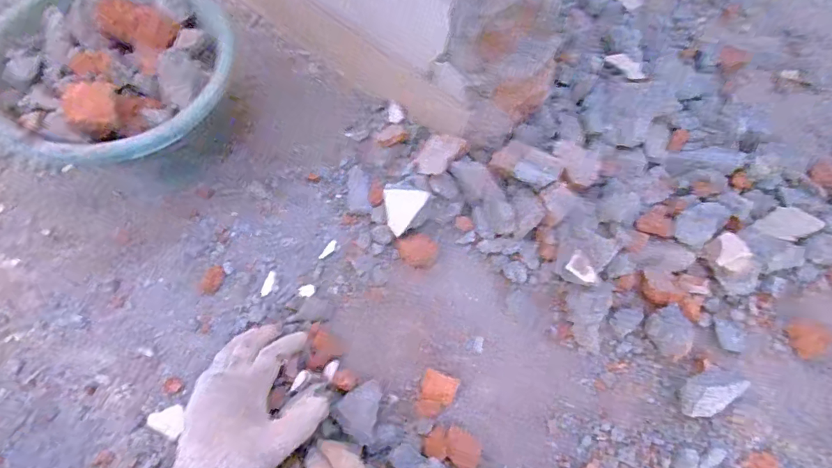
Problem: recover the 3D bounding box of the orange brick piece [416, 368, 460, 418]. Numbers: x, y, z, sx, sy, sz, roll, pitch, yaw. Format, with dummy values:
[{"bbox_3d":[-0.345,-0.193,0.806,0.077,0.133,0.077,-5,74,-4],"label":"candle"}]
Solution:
[{"bbox_3d":[0.025,0.188,0.546,0.040,0.011,0.049,19,69,5],"label":"orange brick piece"}]

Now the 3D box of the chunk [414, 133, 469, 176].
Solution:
[{"bbox_3d":[0.030,-0.100,0.589,0.046,0.014,0.064,43,94,8],"label":"chunk"}]

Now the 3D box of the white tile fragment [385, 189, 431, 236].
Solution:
[{"bbox_3d":[-0.011,-0.026,0.574,0.053,0.004,0.056,3,106,12],"label":"white tile fragment"}]

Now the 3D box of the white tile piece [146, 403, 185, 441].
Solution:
[{"bbox_3d":[-0.273,0.208,0.511,0.035,0.004,0.033,-20,71,-10],"label":"white tile piece"}]

